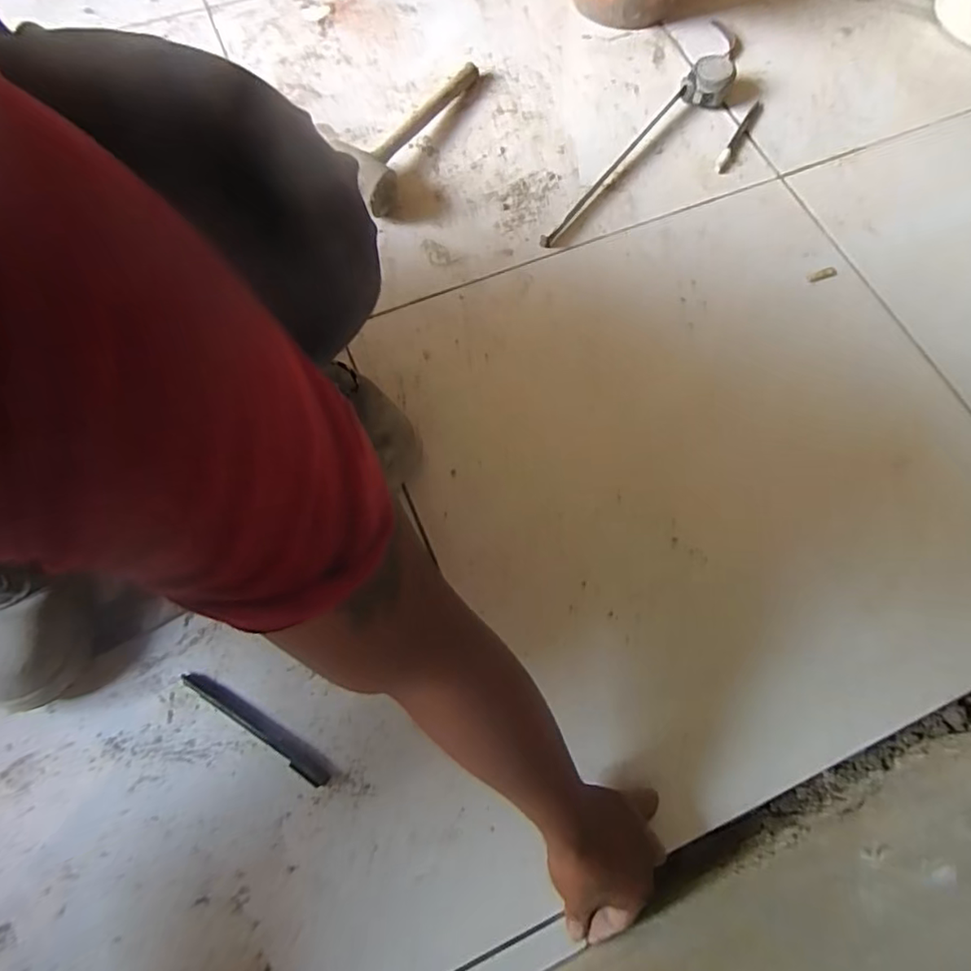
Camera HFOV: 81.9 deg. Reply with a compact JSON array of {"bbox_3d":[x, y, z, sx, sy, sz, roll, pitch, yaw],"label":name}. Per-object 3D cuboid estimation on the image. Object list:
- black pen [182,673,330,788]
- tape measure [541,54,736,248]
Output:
[{"bbox_3d":[-0.204,0.213,0.491,0.159,0.007,0.013,31,71,10],"label":"black pen"},{"bbox_3d":[0.205,-0.443,0.729,0.056,0.042,0.401,39,73,12],"label":"tape measure"}]

